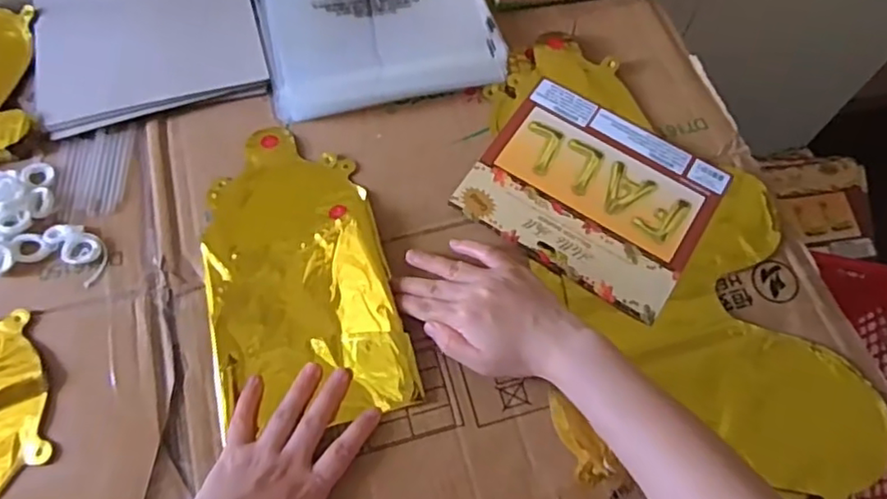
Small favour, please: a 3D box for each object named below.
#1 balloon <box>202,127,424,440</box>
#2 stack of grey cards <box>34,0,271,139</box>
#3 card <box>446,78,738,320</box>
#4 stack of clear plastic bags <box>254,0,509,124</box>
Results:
[{"bbox_3d":[-0.121,0.012,0.513,0.142,0.021,0.253,-14,67,-8],"label":"balloon"},{"bbox_3d":[-0.276,-0.197,0.594,0.201,0.013,0.169,-15,67,-8],"label":"stack of grey cards"},{"bbox_3d":[0.128,-0.052,0.541,0.188,0.005,0.163,32,69,12],"label":"card"},{"bbox_3d":[-0.069,-0.238,0.618,0.216,0.015,0.221,-11,67,-6],"label":"stack of clear plastic bags"}]

